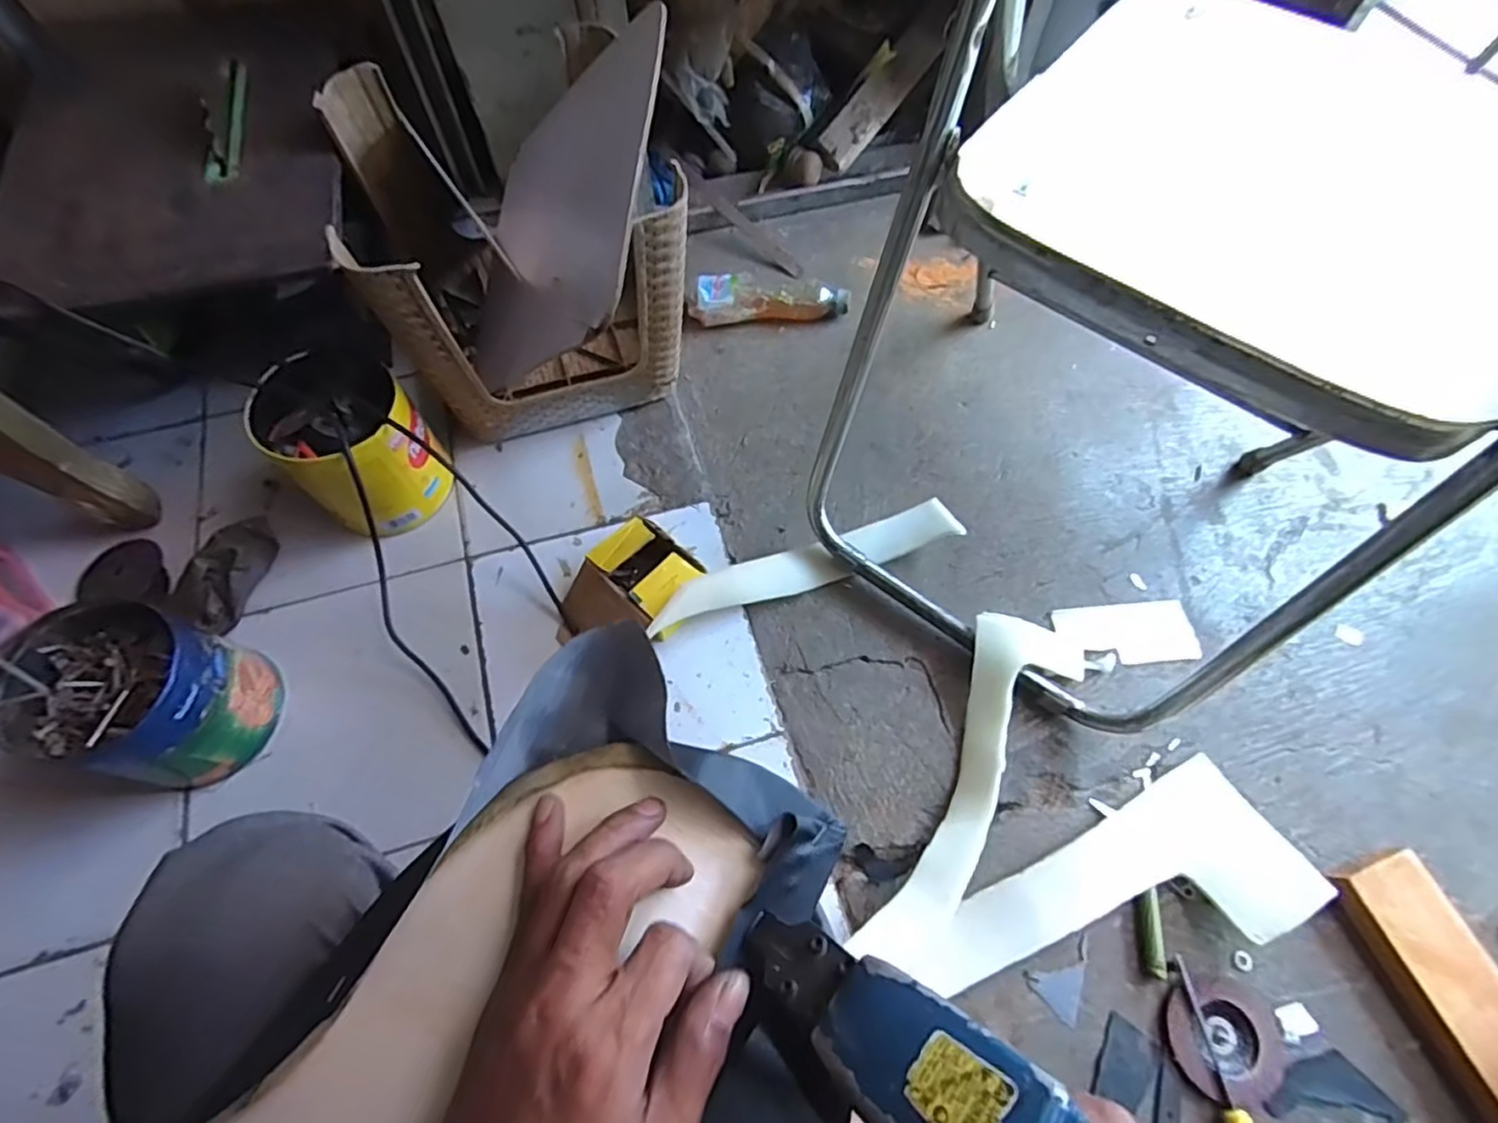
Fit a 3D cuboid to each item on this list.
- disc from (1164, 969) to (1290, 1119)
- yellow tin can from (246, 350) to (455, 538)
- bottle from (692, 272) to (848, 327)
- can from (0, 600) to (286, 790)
[{"bbox_3d":[0.432,0.432,0.603,0.102,0.011,0.096,19,67,10],"label":"disc"},{"bbox_3d":[-0.440,-0.126,0.756,0.159,0.153,0.140,29,68,12],"label":"yellow tin can"},{"bbox_3d":[0.031,-0.379,0.962,0.223,0.062,0.056,-2,65,1],"label":"bottle"},{"bbox_3d":[-0.565,0.132,0.638,0.151,0.148,0.139,14,66,6],"label":"can"}]

